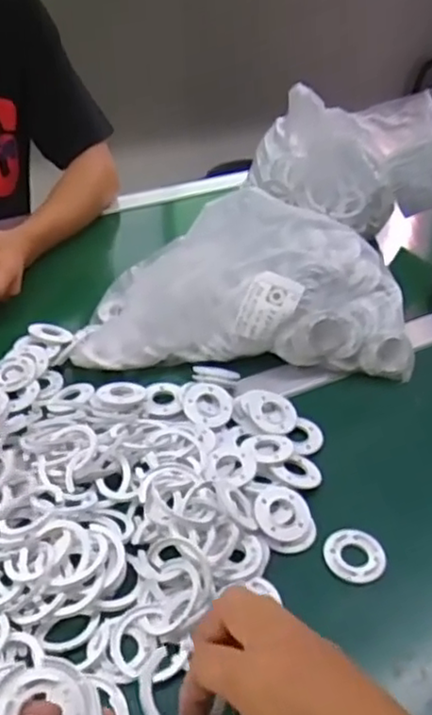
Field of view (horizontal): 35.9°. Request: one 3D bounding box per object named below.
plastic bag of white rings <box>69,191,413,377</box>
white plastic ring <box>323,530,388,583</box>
[{"bbox_3d":[0.029,-0.078,0.661,0.322,0.124,0.143,1,38,-1],"label":"plastic bag of white rings"},{"bbox_3d":[0.103,0.148,0.497,0.045,0.008,0.041,1,38,-1],"label":"white plastic ring"}]

